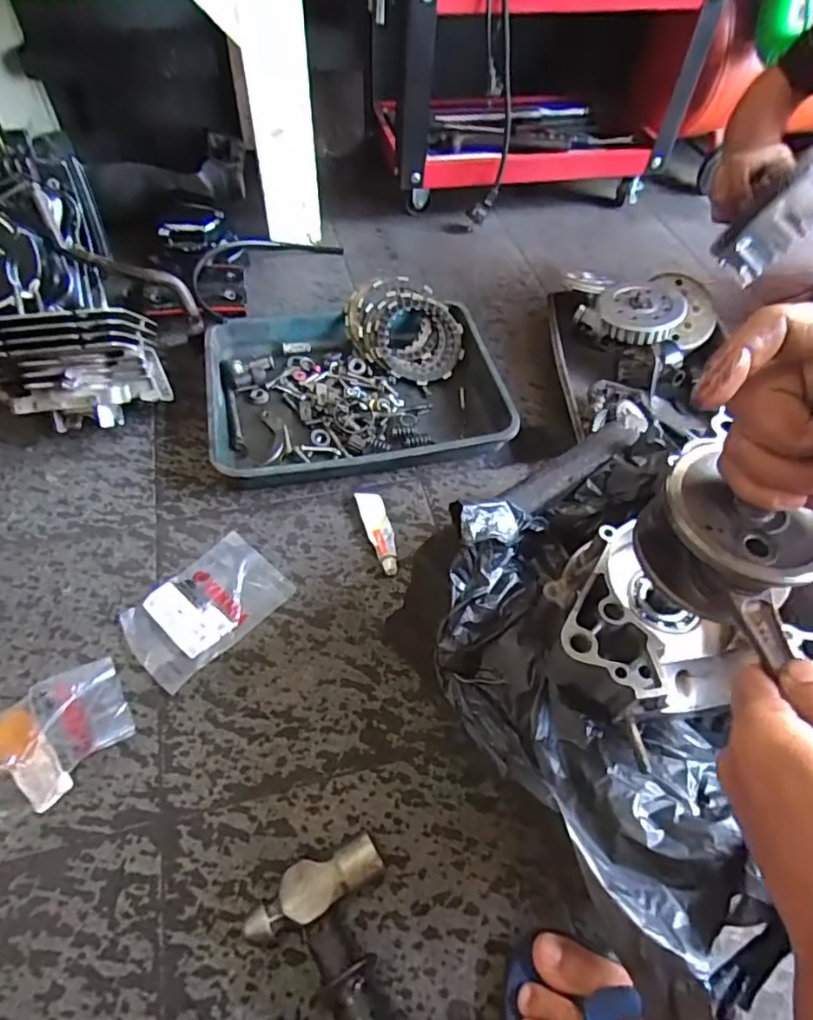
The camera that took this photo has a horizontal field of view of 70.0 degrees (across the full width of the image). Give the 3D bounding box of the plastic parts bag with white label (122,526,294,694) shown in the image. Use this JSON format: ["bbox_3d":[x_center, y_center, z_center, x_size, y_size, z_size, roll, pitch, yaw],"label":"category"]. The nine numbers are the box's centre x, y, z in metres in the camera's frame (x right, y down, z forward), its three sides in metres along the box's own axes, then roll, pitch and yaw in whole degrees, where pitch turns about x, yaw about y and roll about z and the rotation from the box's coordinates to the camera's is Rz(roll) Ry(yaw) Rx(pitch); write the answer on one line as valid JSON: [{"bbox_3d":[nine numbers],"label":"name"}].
[{"bbox_3d":[-0.200,0.094,0.576,0.102,0.011,0.149,38,61,21],"label":"plastic parts bag with white label"}]

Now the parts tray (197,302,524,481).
[{"bbox_3d":[-0.064,-0.163,0.738,0.359,0.061,0.287,-9,56,-10],"label":"parts tray"}]

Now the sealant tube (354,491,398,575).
[{"bbox_3d":[-0.029,0.022,0.633,0.029,0.018,0.110,-12,56,-12],"label":"sealant tube"}]

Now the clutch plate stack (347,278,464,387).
[{"bbox_3d":[-0.002,-0.243,0.788,0.129,0.025,0.164,-38,86,-10],"label":"clutch plate stack"}]

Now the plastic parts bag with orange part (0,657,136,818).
[{"bbox_3d":[-0.308,0.192,0.489,0.133,0.026,0.098,-27,60,-21],"label":"plastic parts bag with orange part"}]

